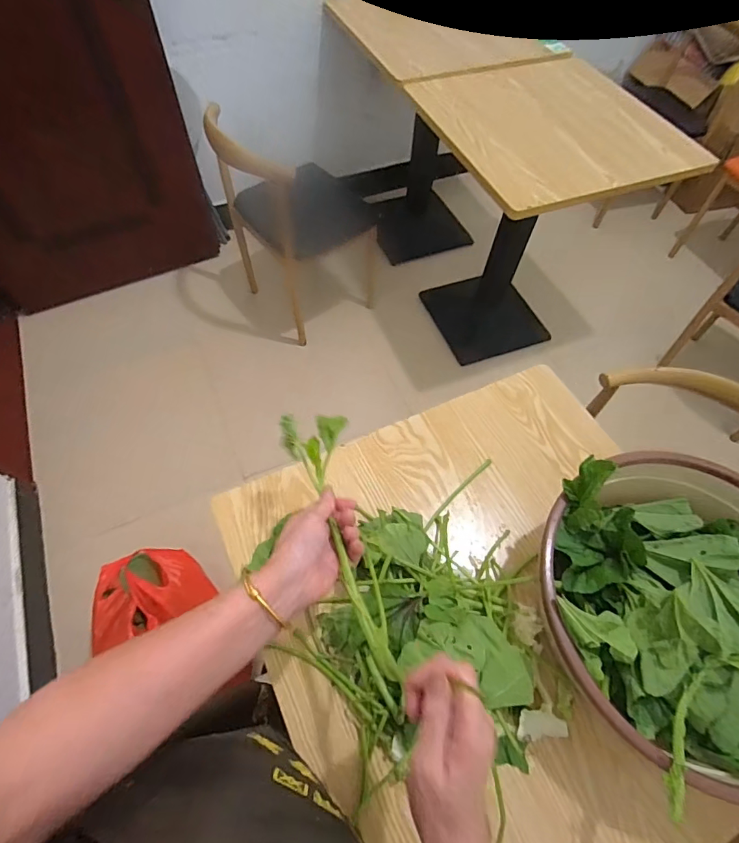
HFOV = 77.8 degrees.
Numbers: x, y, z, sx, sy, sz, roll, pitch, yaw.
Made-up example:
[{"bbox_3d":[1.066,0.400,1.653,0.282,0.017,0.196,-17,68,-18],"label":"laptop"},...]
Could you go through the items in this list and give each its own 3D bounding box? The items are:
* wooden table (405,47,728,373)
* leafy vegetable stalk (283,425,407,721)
[{"bbox_3d":[0.467,-0.593,1.520,0.578,0.761,0.607,-19,62,-13],"label":"wooden table"},{"bbox_3d":[-0.023,0.111,0.450,0.065,0.044,0.308,-15,59,-11],"label":"leafy vegetable stalk"}]

